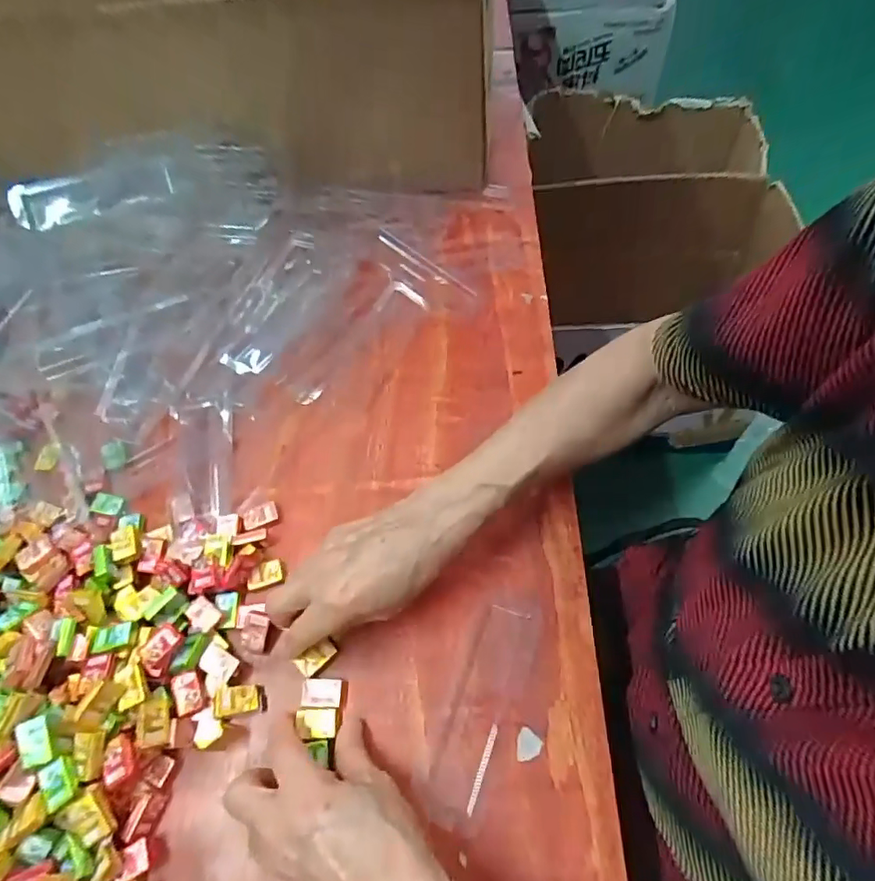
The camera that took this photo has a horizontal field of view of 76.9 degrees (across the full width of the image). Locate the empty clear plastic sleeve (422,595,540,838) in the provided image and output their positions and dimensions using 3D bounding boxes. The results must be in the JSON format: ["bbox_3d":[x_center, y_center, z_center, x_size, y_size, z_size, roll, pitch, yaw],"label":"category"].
[{"bbox_3d":[0.031,0.165,0.352,0.036,0.004,0.141,19,63,14],"label":"empty clear plastic sleeve"}]

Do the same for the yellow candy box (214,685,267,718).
[{"bbox_3d":[-0.129,0.169,0.358,0.028,0.011,0.018,-8,60,-1],"label":"yellow candy box"}]

